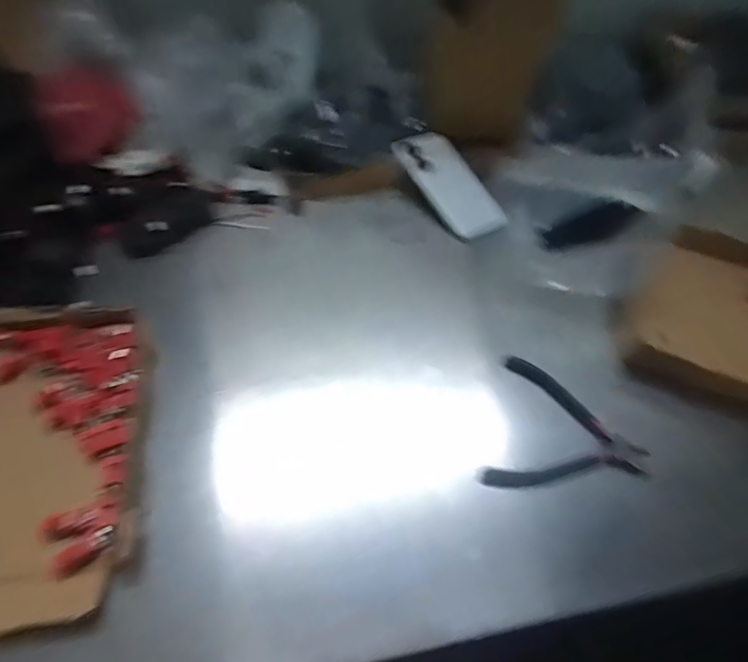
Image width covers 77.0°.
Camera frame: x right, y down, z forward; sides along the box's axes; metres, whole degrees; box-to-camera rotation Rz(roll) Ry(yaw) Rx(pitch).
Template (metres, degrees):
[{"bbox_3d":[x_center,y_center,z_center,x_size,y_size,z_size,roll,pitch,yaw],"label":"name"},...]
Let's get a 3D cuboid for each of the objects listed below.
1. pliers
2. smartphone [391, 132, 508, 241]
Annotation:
[{"bbox_3d":[0.178,0.100,0.423,0.142,0.021,0.128,20,57,6],"label":"pliers"},{"bbox_3d":[0.097,-0.190,0.604,0.083,0.015,0.172,-22,70,-15],"label":"smartphone"}]

